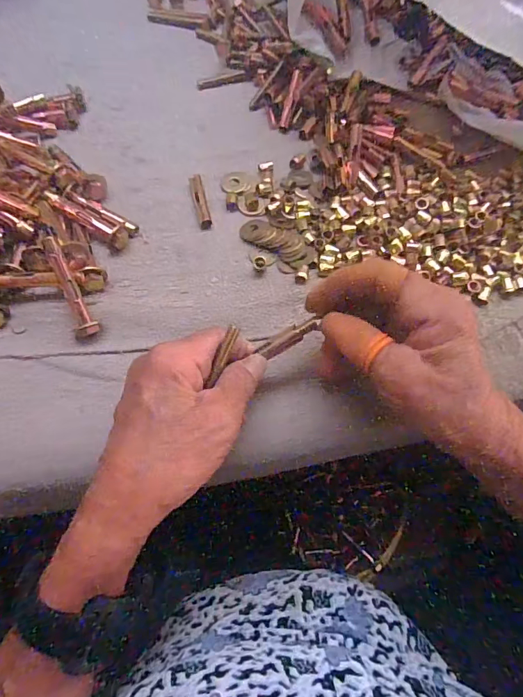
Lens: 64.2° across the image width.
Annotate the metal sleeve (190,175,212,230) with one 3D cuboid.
[{"bbox_3d":[-0.047,-0.114,0.325,0.010,0.010,0.044,-12,67,-7],"label":"metal sleeve"}]

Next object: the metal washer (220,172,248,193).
[{"bbox_3d":[-0.022,-0.134,0.336,0.023,0.004,0.022,-1,59,3],"label":"metal washer"}]

